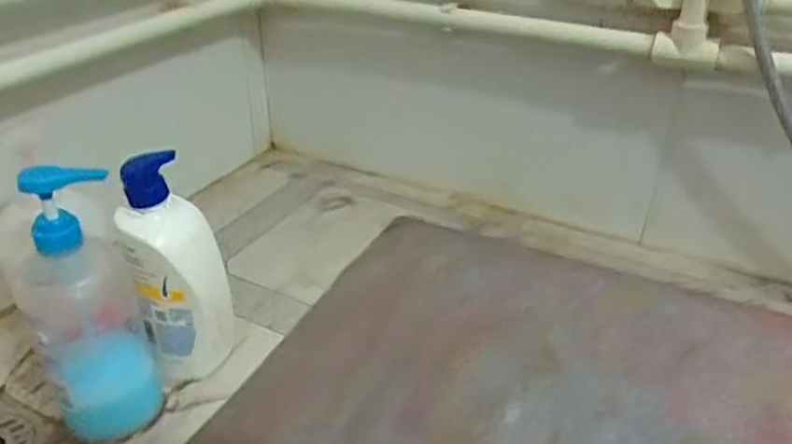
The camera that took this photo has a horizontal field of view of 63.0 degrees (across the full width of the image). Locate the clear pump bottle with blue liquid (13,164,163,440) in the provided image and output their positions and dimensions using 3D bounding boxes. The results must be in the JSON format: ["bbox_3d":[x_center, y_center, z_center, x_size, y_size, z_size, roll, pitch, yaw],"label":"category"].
[{"bbox_3d":[-0.269,0.073,0.558,0.084,0.263,0.080,-15,35,-23],"label":"clear pump bottle with blue liquid"}]

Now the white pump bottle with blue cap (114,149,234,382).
[{"bbox_3d":[-0.207,0.051,0.616,0.090,0.225,0.065,-12,34,-19],"label":"white pump bottle with blue cap"}]

